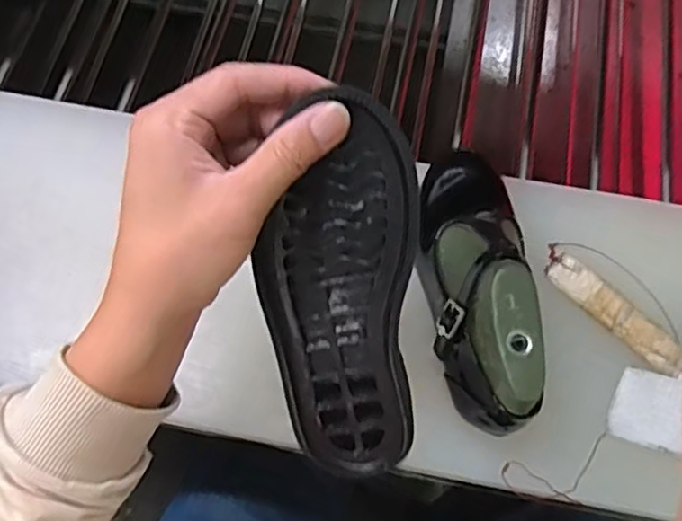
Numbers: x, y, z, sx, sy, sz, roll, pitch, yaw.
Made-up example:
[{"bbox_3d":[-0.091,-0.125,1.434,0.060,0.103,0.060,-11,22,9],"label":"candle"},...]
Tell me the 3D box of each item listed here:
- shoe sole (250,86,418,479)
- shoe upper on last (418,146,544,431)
[{"bbox_3d":[-0.002,0.022,0.355,0.081,0.012,0.215,1,110,2],"label":"shoe sole"},{"bbox_3d":[0.093,0.006,0.445,0.065,0.074,0.209,-3,66,0],"label":"shoe upper on last"}]

